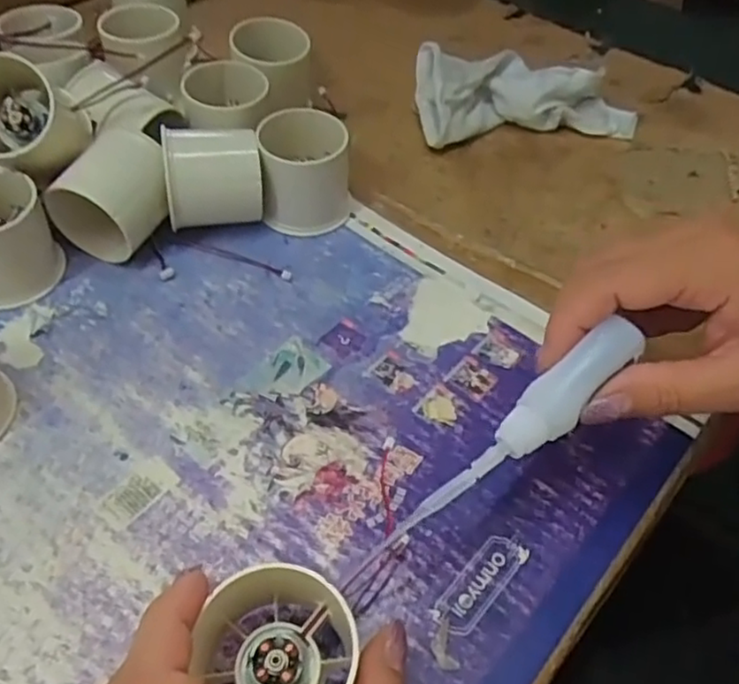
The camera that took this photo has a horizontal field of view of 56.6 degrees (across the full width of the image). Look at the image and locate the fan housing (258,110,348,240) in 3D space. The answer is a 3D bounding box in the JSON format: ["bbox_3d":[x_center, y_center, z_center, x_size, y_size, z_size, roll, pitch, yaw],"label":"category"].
[{"bbox_3d":[-0.037,-0.099,0.397,0.052,0.051,0.052,-3,50,-6],"label":"fan housing"}]

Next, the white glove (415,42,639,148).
[{"bbox_3d":[0.111,-0.172,0.479,0.149,0.038,0.069,-5,50,-8],"label":"white glove"}]

